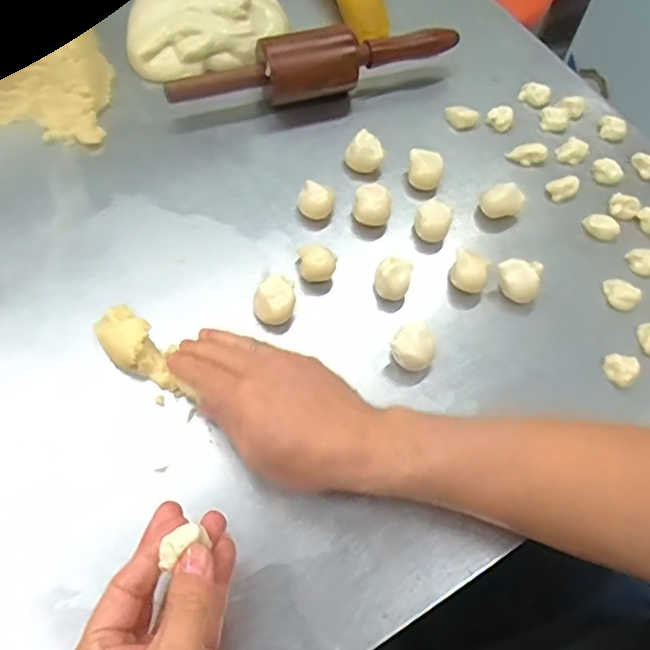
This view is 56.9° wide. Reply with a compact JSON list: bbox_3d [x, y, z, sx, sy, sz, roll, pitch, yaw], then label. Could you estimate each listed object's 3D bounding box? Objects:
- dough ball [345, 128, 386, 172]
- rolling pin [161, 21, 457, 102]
[{"bbox_3d":[0.038,-0.162,0.558,0.034,0.022,0.028,16,62,4],"label":"dough ball"},{"bbox_3d":[-0.001,-0.250,0.578,0.299,0.050,0.050,-16,64,-12],"label":"rolling pin"}]

